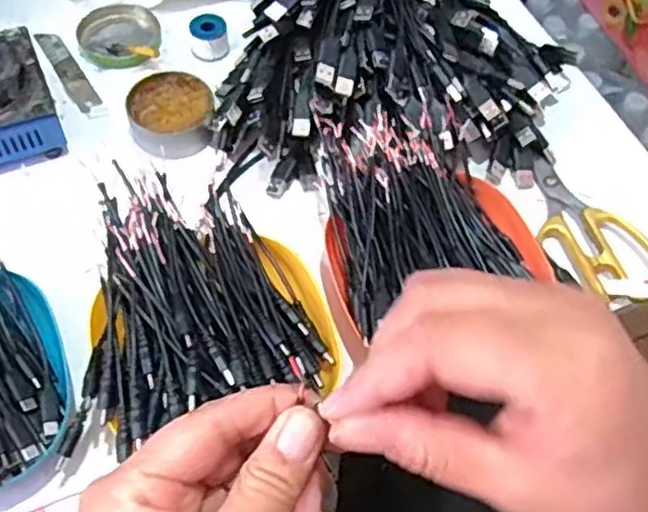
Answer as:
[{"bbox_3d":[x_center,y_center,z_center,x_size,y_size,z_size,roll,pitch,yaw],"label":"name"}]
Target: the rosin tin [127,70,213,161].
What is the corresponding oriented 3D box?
[{"bbox_3d":[-0.115,-0.107,0.537,0.061,0.026,0.064,2,60,-3],"label":"rosin tin"}]

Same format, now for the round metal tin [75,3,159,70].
[{"bbox_3d":[-0.170,-0.182,0.595,0.065,0.018,0.066,2,60,-3],"label":"round metal tin"}]

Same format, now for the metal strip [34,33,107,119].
[{"bbox_3d":[-0.203,-0.147,0.571,0.019,0.004,0.103,-29,66,-19],"label":"metal strip"}]

